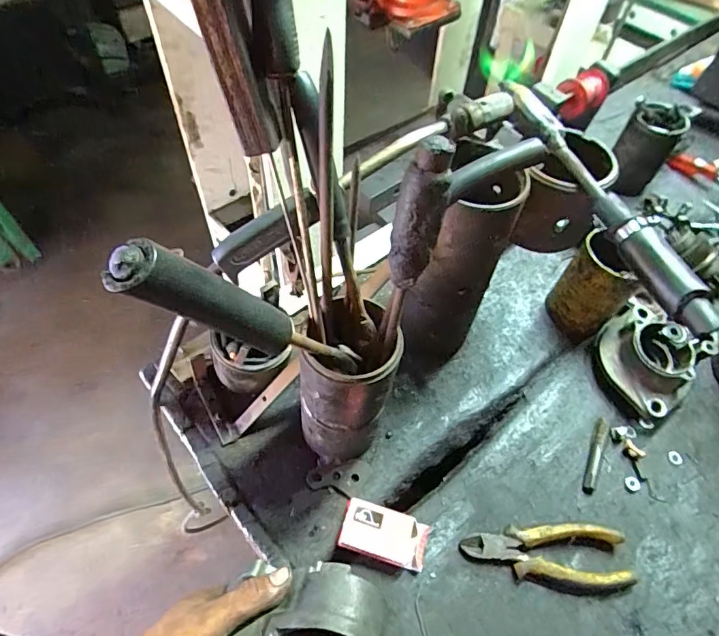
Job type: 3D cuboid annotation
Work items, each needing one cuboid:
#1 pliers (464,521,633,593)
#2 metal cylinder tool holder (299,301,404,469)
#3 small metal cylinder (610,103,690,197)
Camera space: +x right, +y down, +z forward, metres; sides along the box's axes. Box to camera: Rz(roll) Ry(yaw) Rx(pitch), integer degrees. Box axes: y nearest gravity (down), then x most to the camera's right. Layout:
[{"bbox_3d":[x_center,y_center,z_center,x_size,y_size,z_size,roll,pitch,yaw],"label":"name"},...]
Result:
[{"bbox_3d":[0.174,0.219,0.447,0.151,0.015,0.054,6,56,2],"label":"pliers"},{"bbox_3d":[-0.011,0.069,0.429,0.079,0.179,0.067,-37,64,-24],"label":"metal cylinder tool holder"},{"bbox_3d":[0.421,-0.250,0.711,0.071,0.114,0.070,1,56,-1],"label":"small metal cylinder"}]

